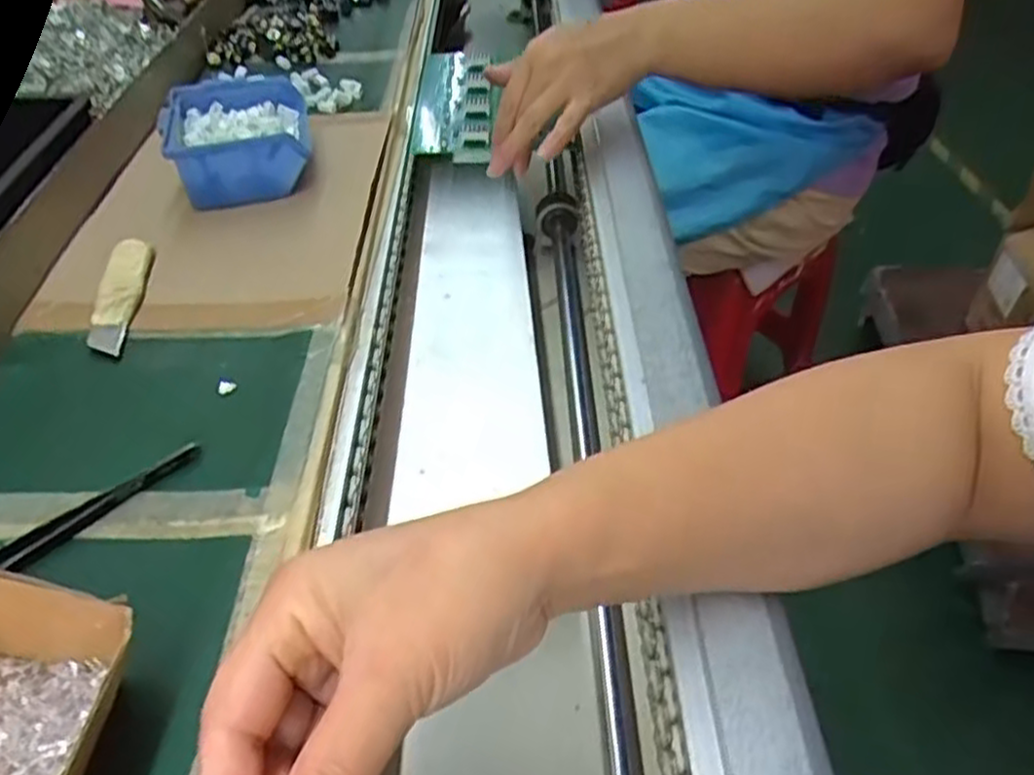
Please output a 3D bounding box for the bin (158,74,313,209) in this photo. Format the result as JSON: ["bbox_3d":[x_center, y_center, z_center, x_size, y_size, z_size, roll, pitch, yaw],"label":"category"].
[{"bbox_3d":[-0.201,-0.182,0.554,0.097,0.040,0.125,-10,45,-10],"label":"bin"}]

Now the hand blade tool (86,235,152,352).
[{"bbox_3d":[-0.235,-0.056,0.450,0.024,0.007,0.105,-8,45,-8],"label":"hand blade tool"}]

